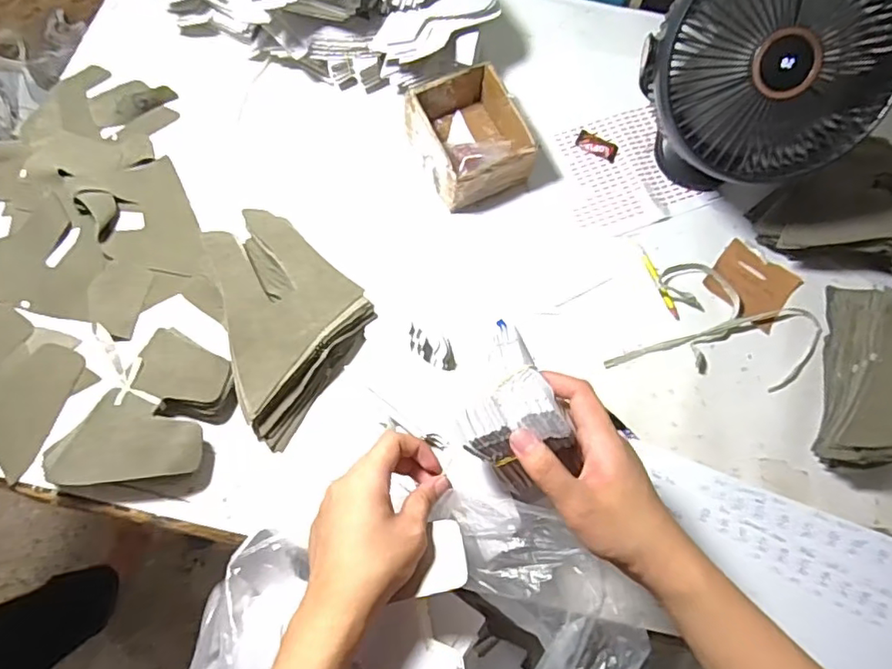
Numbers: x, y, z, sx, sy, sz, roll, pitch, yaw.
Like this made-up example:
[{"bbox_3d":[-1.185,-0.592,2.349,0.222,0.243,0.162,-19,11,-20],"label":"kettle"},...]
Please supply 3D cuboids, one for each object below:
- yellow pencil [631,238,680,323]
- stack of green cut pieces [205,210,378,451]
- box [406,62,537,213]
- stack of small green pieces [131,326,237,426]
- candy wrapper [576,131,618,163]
[{"bbox_3d":[0.222,-0.059,0.614,0.009,0.007,0.098,-17,72,-9],"label":"yellow pencil"},{"bbox_3d":[-0.144,-0.021,0.563,0.137,0.042,0.228,-16,72,-8],"label":"stack of green cut pieces"},{"bbox_3d":[0.026,-0.210,0.632,0.112,0.059,0.134,-23,73,-10],"label":"box"},{"bbox_3d":[-0.235,0.043,0.529,0.084,0.030,0.066,27,71,7],"label":"stack of small green pieces"},{"bbox_3d":[0.174,-0.217,0.671,0.049,0.004,0.024,30,72,8],"label":"candy wrapper"}]

